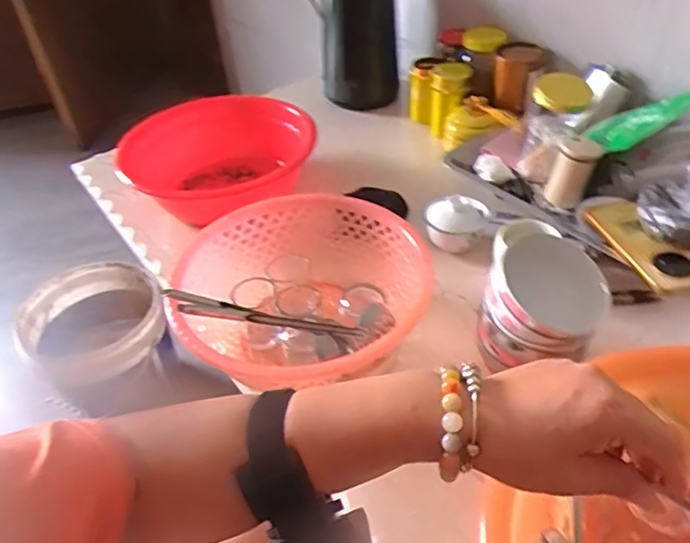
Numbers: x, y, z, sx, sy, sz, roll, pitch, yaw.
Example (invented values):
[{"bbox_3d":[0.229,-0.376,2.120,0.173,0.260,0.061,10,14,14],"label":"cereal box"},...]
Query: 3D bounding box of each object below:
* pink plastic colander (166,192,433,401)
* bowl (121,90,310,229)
[{"bbox_3d":[-0.046,0.029,0.680,0.282,0.103,0.266,-6,43,-1],"label":"pink plastic colander"},{"bbox_3d":[-0.202,-0.170,0.914,0.284,0.101,0.267,-3,43,2],"label":"bowl"}]

